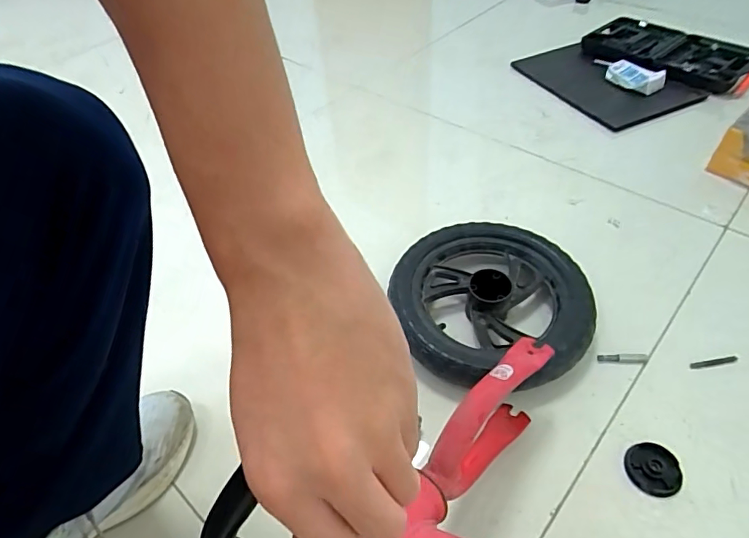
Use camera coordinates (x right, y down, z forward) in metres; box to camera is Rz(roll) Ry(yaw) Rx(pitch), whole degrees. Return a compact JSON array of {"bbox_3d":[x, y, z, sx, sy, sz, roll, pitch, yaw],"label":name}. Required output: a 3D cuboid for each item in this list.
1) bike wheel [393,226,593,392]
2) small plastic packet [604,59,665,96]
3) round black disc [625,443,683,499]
[{"bbox_3d":[0.156,0.048,0.653,0.253,0.066,0.251,-3,47,4],"label":"bike wheel"},{"bbox_3d":[0.559,-0.414,1.039,0.115,0.028,0.074,26,55,27],"label":"small plastic packet"},{"bbox_3d":[0.300,0.214,0.520,0.052,0.008,0.054,-3,47,4],"label":"round black disc"}]

